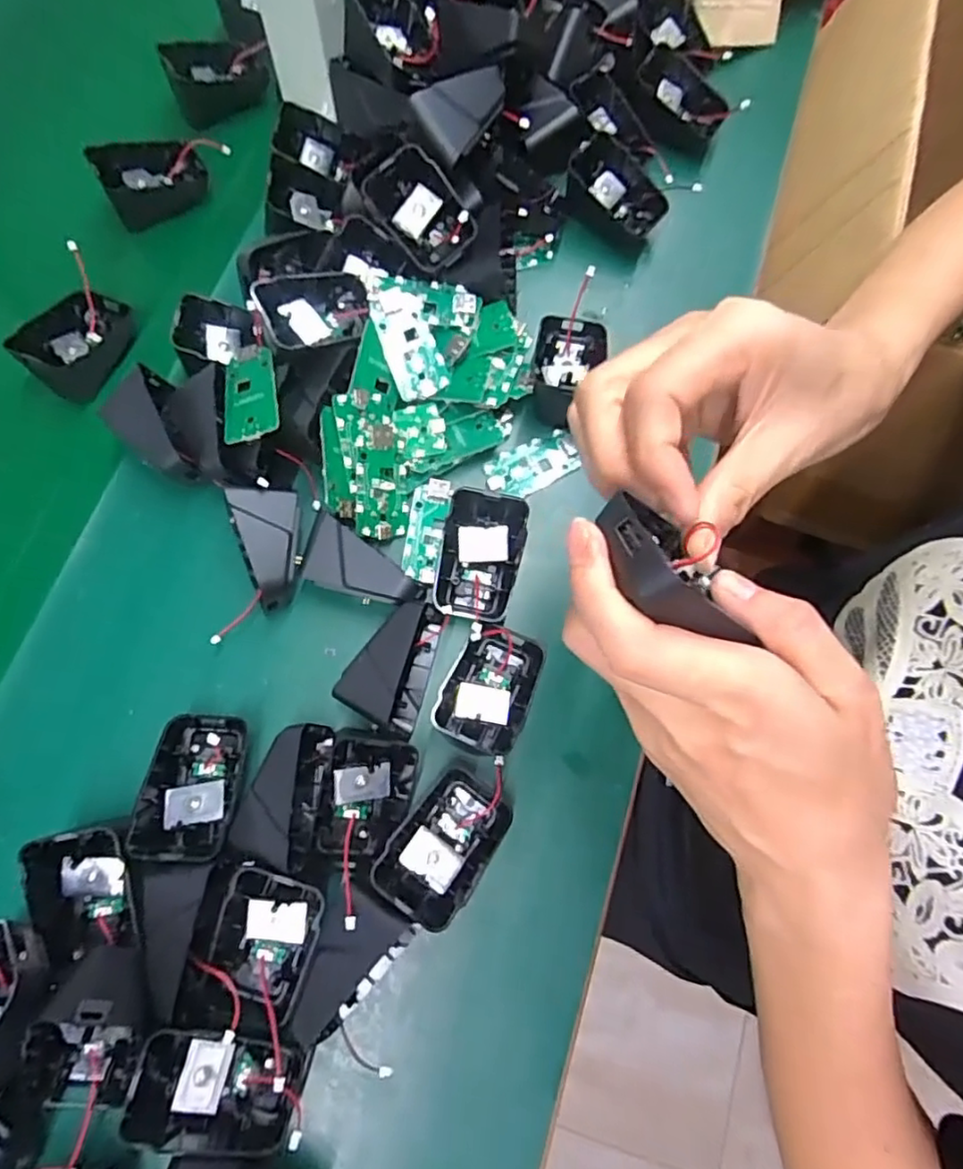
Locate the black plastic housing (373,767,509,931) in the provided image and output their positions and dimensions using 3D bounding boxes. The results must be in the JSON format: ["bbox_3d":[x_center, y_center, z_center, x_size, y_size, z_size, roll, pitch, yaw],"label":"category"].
[{"bbox_3d":[-0.018,0.129,0.316,0.044,0.020,0.073,32,48,10],"label":"black plastic housing"}]

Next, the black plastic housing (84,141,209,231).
[{"bbox_3d":[-0.224,-0.279,0.432,0.065,0.039,0.038,-25,76,-6],"label":"black plastic housing"}]

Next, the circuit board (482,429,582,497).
[{"bbox_3d":[0.031,-0.074,0.396,0.058,0.004,0.031,-28,76,-7],"label":"circuit board"}]

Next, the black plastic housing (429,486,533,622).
[{"bbox_3d":[-0.001,-0.015,0.363,0.044,0.024,0.070,12,75,4],"label":"black plastic housing"}]

